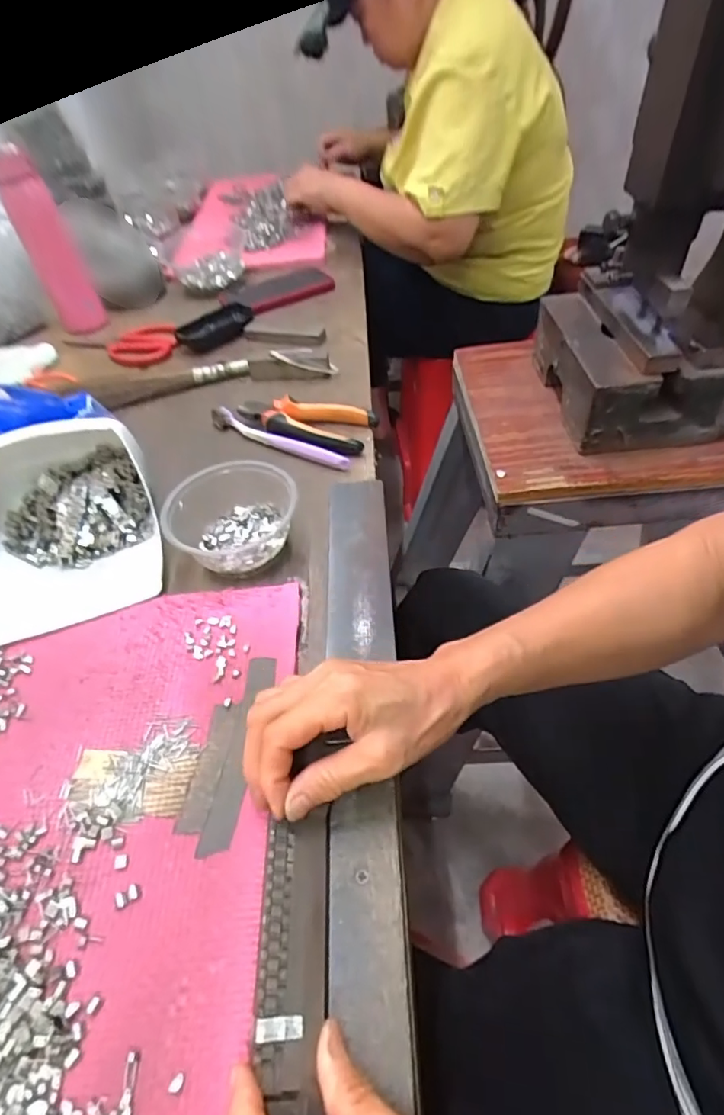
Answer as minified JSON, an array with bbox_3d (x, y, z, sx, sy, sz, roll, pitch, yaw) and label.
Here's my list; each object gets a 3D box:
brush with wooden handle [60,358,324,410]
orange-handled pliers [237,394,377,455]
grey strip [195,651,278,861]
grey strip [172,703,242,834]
[{"bbox_3d":[-0.192,-0.217,0.642,0.290,0.023,0.044,-11,48,-4],"label":"brush with wooden handle"},{"bbox_3d":[-0.064,-0.140,0.563,0.147,0.020,0.068,10,50,15],"label":"orange-handled pliers"},{"bbox_3d":[-0.075,0.116,0.335,0.019,0.004,0.123,2,49,8],"label":"grey strip"},{"bbox_3d":[-0.093,0.126,0.329,0.018,0.004,0.078,4,49,9],"label":"grey strip"}]

